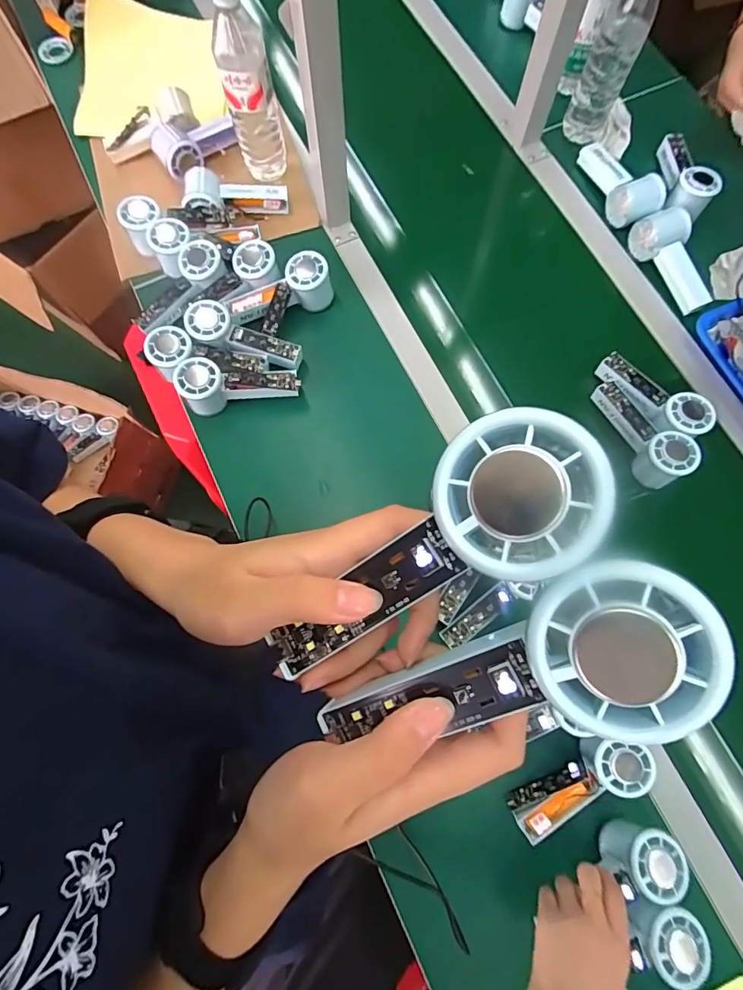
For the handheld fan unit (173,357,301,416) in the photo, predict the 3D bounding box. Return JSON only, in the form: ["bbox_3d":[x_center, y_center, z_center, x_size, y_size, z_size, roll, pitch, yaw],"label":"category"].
[{"bbox_3d":[-0.172,-0.139,0.605,0.153,0.063,0.057,2,75,1],"label":"handheld fan unit"}]

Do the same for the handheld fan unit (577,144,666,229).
[{"bbox_3d":[0.372,-0.476,0.691,0.059,0.059,0.166,-18,76,-5],"label":"handheld fan unit"}]

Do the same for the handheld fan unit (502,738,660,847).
[{"bbox_3d":[0.218,0.302,0.483,0.155,0.043,0.056,-33,77,9],"label":"handheld fan unit"}]

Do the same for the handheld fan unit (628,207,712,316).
[{"bbox_3d":[0.430,-0.333,0.653,0.067,0.047,0.148,-17,76,-4],"label":"handheld fan unit"}]

